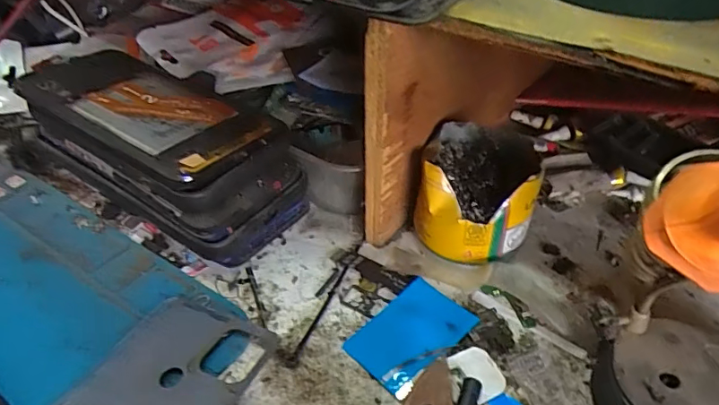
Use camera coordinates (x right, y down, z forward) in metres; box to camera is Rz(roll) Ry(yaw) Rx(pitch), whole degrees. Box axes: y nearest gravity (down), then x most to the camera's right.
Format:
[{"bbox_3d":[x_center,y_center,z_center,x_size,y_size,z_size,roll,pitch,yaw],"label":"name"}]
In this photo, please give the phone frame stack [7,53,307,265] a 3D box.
[{"bbox_3d":[-0.124,-0.032,0.316,0.178,0.073,0.080,23,43,26],"label":"phone frame stack"}]

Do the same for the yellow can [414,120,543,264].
[{"bbox_3d":[0.061,-0.003,0.285,0.063,0.060,0.060,5,38,5],"label":"yellow can"}]

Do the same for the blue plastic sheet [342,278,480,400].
[{"bbox_3d":[0.025,0.064,0.249,0.058,0.006,0.040,-30,47,-34],"label":"blue plastic sheet"}]

